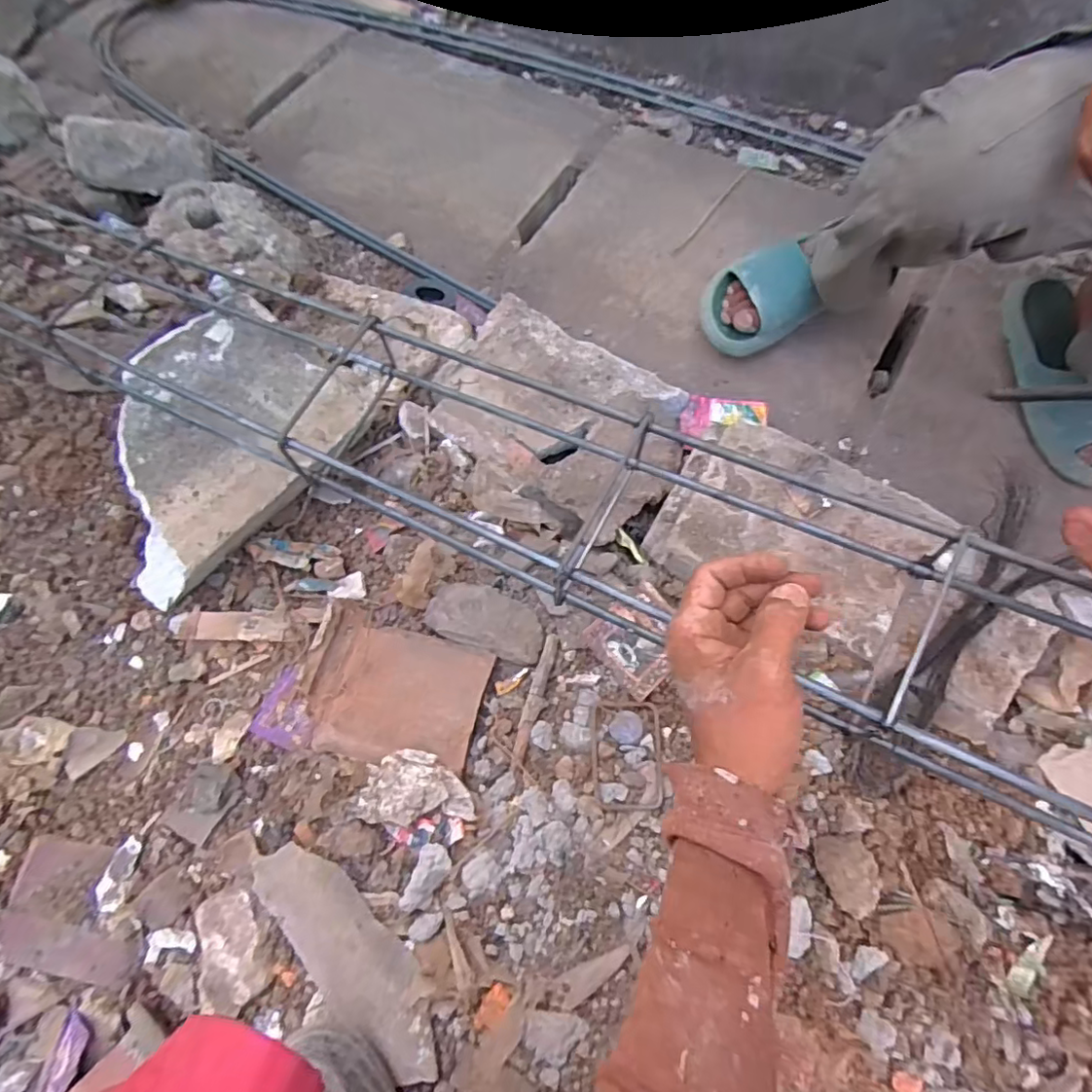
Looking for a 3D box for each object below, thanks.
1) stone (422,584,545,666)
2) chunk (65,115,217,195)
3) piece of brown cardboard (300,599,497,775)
[{"bbox_3d":[-0.057,0.071,0.580,0.116,0.024,0.059,18,69,9],"label":"stone"},{"bbox_3d":[-0.582,-0.566,0.862,0.183,0.071,0.079,-19,67,-29],"label":"chunk"},{"bbox_3d":[-0.142,0.133,0.548,0.164,0.026,0.124,14,68,7],"label":"piece of brown cardboard"}]

